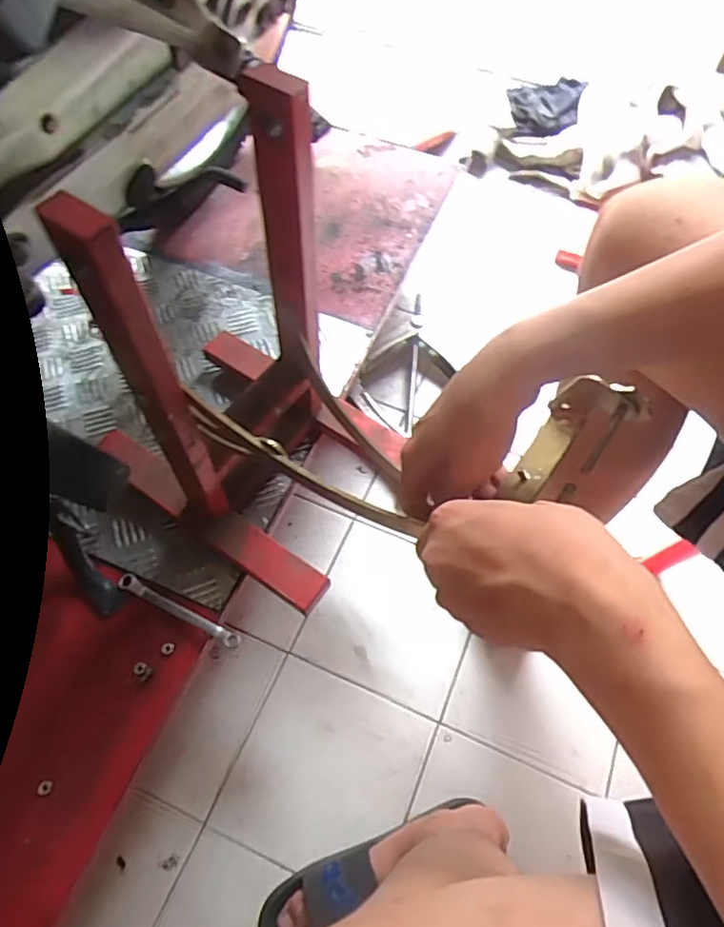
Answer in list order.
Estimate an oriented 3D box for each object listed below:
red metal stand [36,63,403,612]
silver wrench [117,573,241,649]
[{"bbox_3d":[-0.084,-0.081,0.494,0.227,0.376,0.206,31,64,16],"label":"red metal stand"},{"bbox_3d":[-0.177,0.141,0.571,0.134,0.010,0.014,25,60,11],"label":"silver wrench"}]

